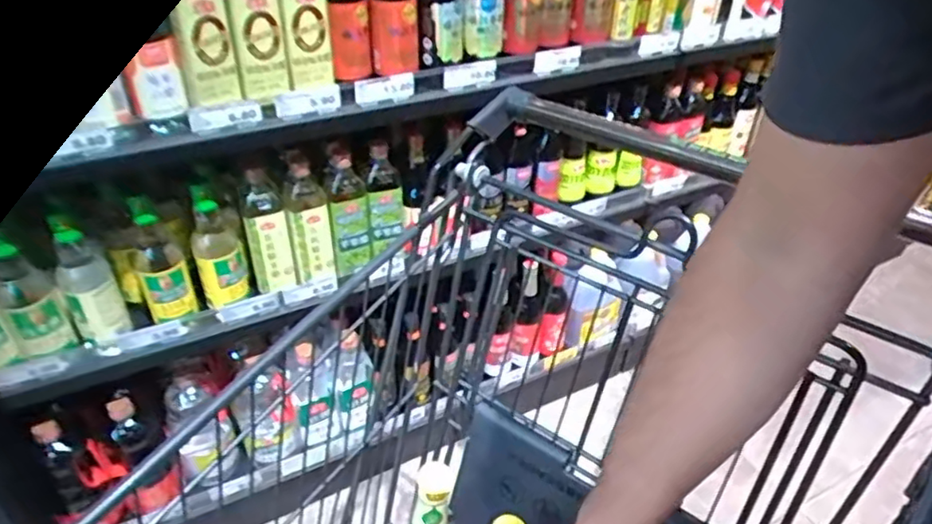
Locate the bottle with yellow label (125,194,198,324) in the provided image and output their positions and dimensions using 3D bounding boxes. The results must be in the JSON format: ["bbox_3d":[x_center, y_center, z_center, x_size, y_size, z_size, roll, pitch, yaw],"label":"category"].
[{"bbox_3d":[-0.444,-0.013,0.888,0.066,0.198,0.062,-18,40,-24],"label":"bottle with yellow label"}]

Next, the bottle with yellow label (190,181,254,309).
[{"bbox_3d":[-0.376,-0.030,0.937,0.072,0.189,0.087,-15,39,-20],"label":"bottle with yellow label"}]

